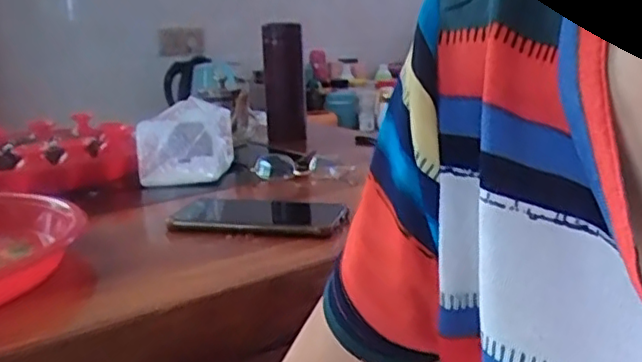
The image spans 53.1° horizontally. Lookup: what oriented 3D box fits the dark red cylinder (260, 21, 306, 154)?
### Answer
[{"bbox_3d":[-0.060,-0.153,1.041,0.065,0.197,0.062,-2,14,-1],"label":"dark red cylinder"}]

